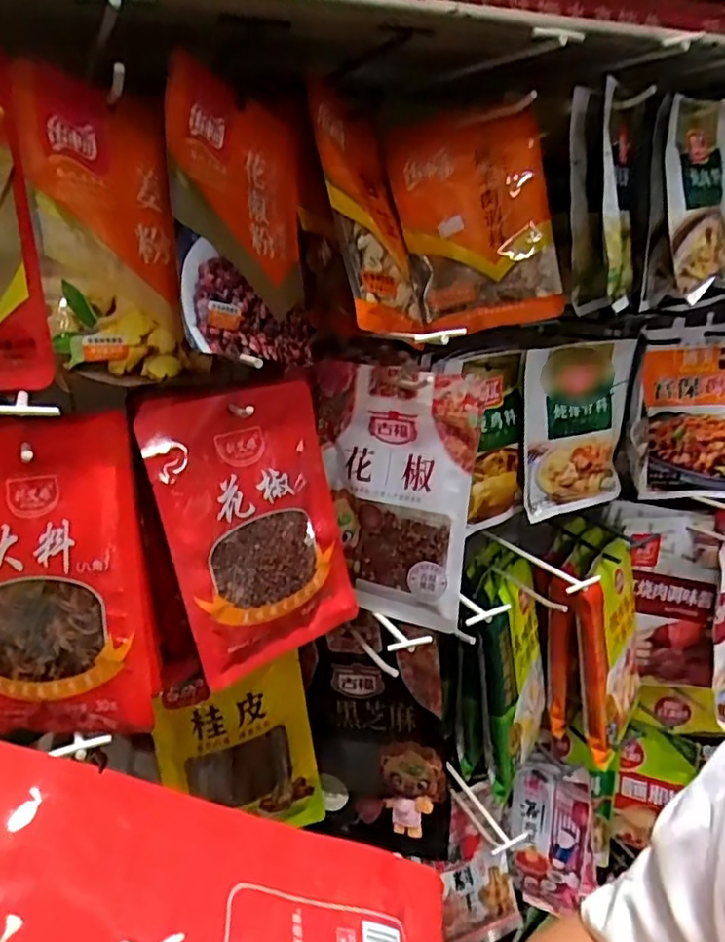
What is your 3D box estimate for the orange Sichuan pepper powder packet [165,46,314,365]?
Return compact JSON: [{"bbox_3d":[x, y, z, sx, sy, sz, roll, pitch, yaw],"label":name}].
[{"bbox_3d":[-0.077,-0.167,0.431,0.018,0.175,0.124,-4,2,32],"label":"orange Sichuan pepper powder packet"}]

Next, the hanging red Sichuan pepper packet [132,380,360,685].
[{"bbox_3d":[-0.080,0.038,0.474,0.144,0.202,0.022,-20,8,-38],"label":"hanging red Sichuan pepper packet"}]

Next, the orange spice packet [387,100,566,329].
[{"bbox_3d":[0.097,-0.215,0.540,0.129,0.182,0.042,-9,15,11],"label":"orange spice packet"}]

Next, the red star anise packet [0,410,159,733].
[{"bbox_3d":[-0.209,0.065,0.410,0.145,0.212,0.022,-13,-4,12],"label":"red star anise packet"}]

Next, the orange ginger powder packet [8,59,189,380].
[{"bbox_3d":[-0.159,-0.149,0.391,0.013,0.177,0.092,0,10,39],"label":"orange ginger powder packet"}]

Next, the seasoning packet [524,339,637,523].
[{"bbox_3d":[0.217,-0.043,0.627,0.122,0.165,0.017,-11,17,-21],"label":"seasoning packet"}]

